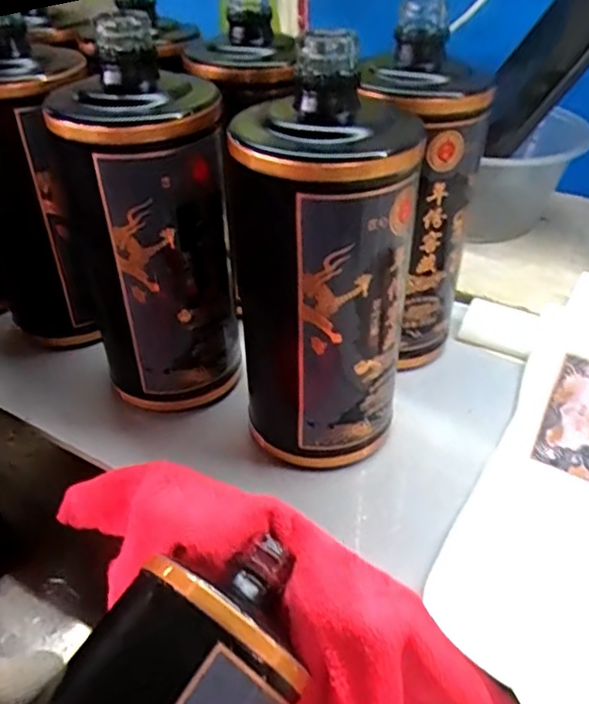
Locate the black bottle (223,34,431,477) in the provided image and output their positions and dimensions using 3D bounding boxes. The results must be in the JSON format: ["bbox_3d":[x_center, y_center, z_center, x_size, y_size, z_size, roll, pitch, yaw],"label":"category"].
[{"bbox_3d":[0.012,-0.032,0.289,0.076,0.183,0.068,-2,41,-1],"label":"black bottle"}]

